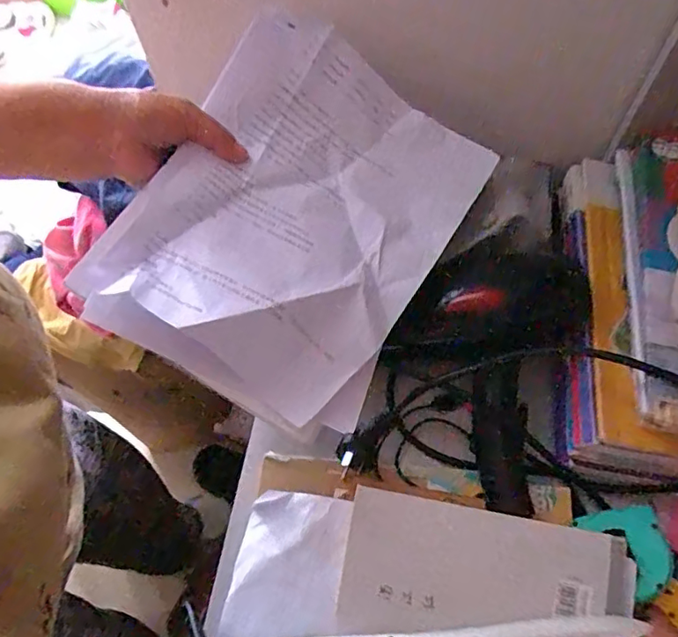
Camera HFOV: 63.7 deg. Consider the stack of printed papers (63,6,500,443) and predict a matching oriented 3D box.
[{"bbox_3d":[-0.025,-0.081,0.424,0.220,0.038,0.290,31,68,-10],"label":"stack of printed papers"}]

